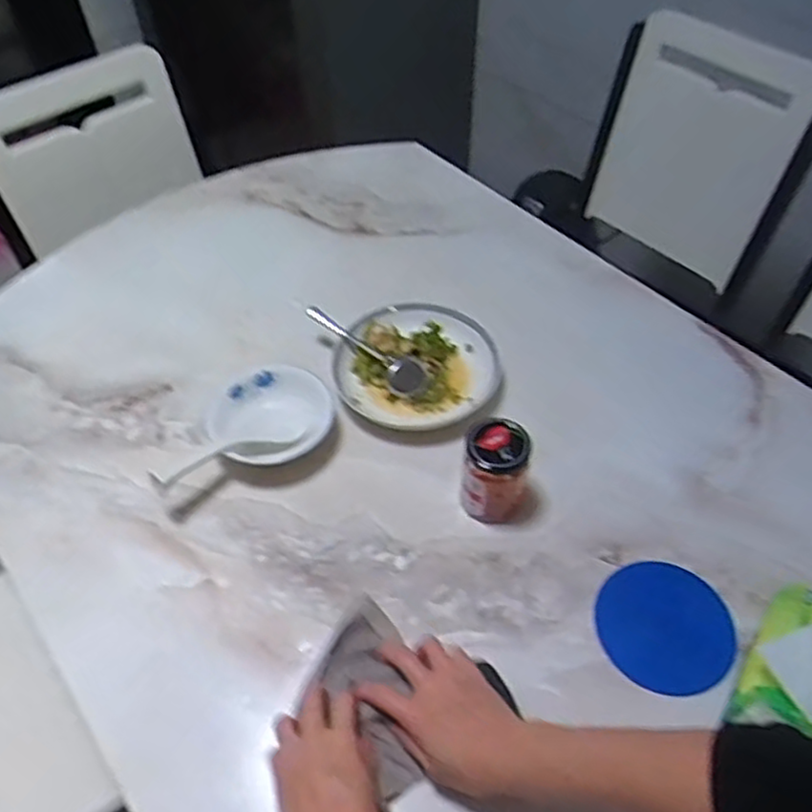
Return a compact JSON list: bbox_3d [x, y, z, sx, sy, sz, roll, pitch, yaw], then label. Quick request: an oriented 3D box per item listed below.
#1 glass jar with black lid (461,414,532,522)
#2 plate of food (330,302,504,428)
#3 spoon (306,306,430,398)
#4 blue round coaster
[{"bbox_3d":[0.091,0.066,0.723,0.061,0.099,0.060,-1,51,1],"label":"glass jar with black lid"},{"bbox_3d":[0.015,-0.049,0.861,0.191,0.038,0.176,-1,51,1],"label":"plate of food"},{"bbox_3d":[-0.050,-0.073,0.868,0.179,0.020,0.050,35,58,9],"label":"spoon"},{"bbox_3d":[0.249,0.209,0.673,0.123,0.009,0.124,-1,51,1],"label":"blue round coaster"}]

